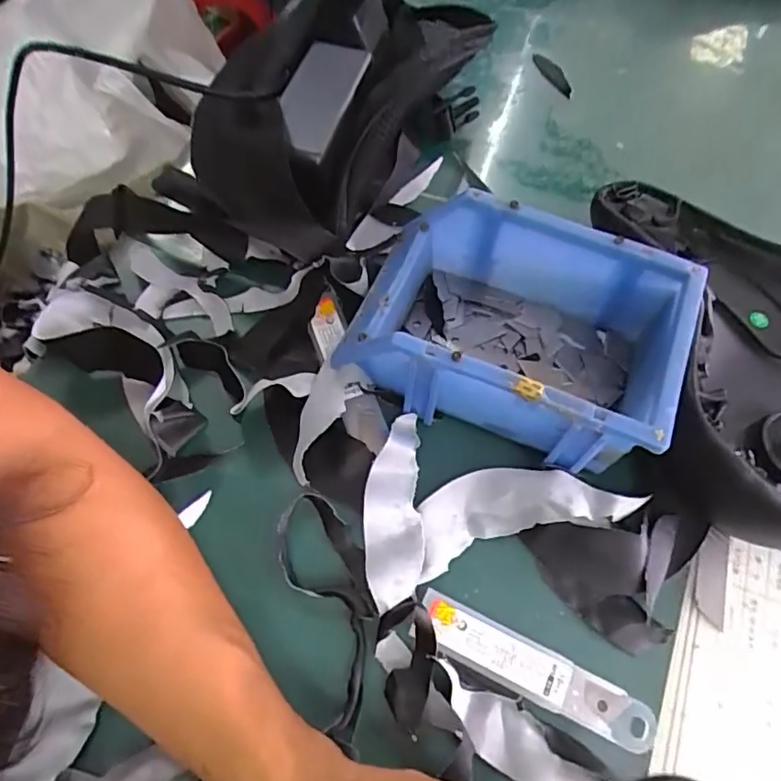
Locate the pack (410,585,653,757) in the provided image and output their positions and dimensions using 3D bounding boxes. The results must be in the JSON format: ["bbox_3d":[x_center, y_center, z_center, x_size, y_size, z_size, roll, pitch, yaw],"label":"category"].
[{"bbox_3d":[0.071,0.140,0.277,0.125,0.009,0.025,25,65,10],"label":"pack"}]

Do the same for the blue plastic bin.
[{"bbox_3d":[0.070,-0.035,0.327,0.170,0.074,0.116,22,65,8],"label":"blue plastic bin"}]

